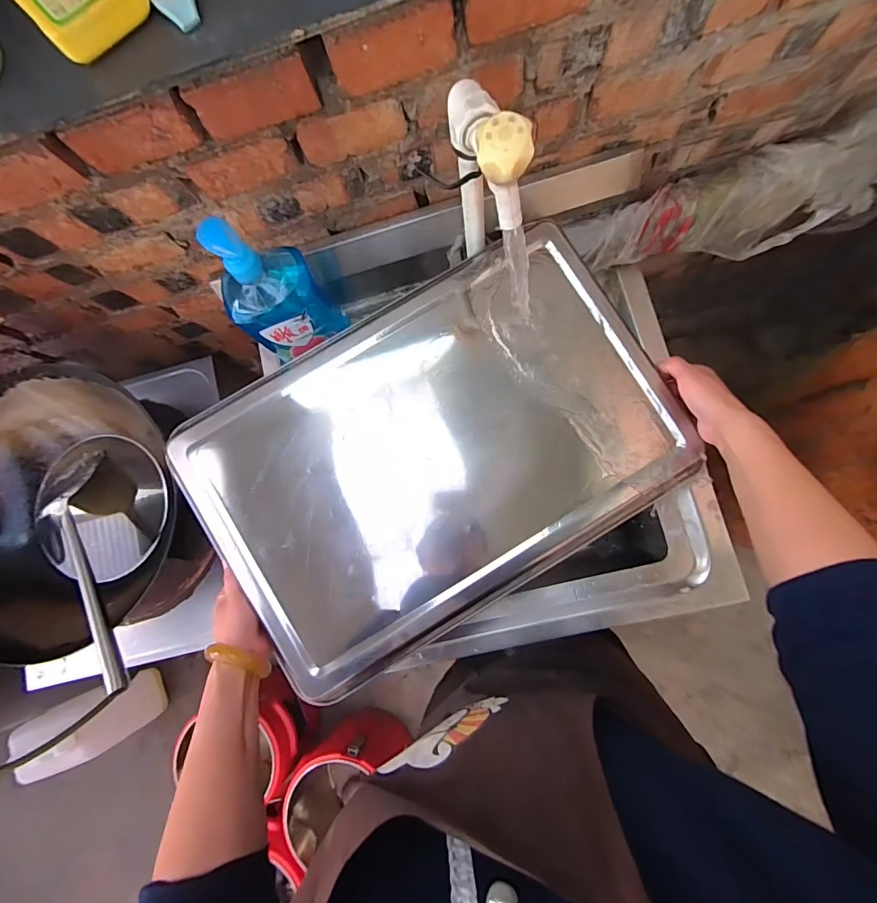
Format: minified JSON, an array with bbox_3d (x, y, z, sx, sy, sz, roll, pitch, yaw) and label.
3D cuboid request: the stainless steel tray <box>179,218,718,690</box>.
[{"bbox_3d":[0.001,0.002,0.523,0.544,0.046,0.377,-30,85,-2],"label":"stainless steel tray"}]

